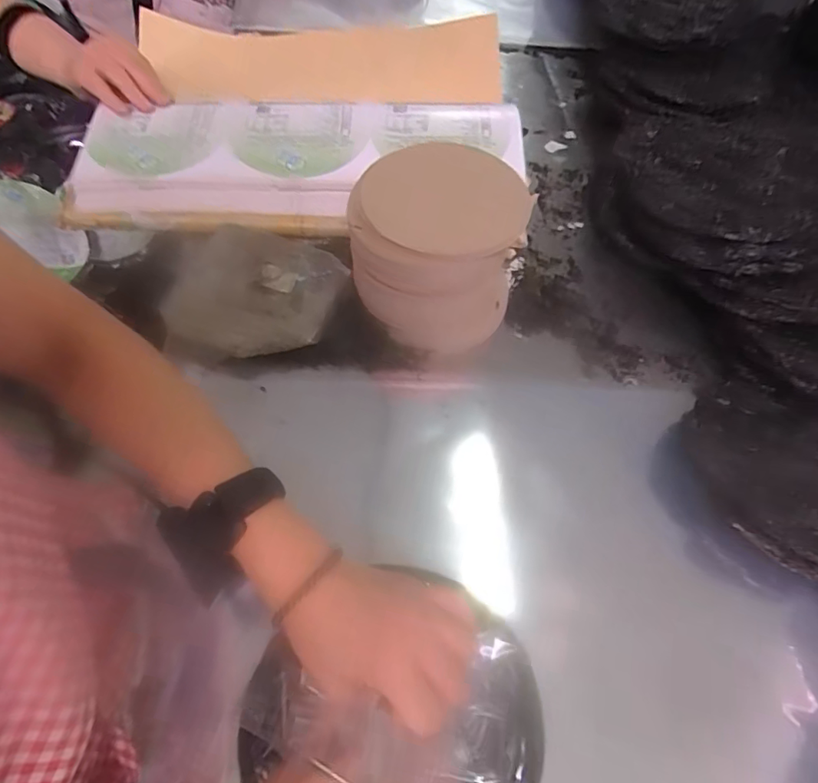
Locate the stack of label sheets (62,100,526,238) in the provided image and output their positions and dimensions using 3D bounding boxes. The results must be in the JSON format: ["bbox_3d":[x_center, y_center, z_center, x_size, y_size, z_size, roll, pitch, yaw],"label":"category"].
[{"bbox_3d":[-0.120,-0.265,0.579,0.490,0.043,0.181,-1,74,-3],"label":"stack of label sheets"}]

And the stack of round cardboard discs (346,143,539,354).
[{"bbox_3d":[0.025,-0.132,0.497,0.152,0.137,0.141,13,61,5],"label":"stack of round cardboard discs"}]

